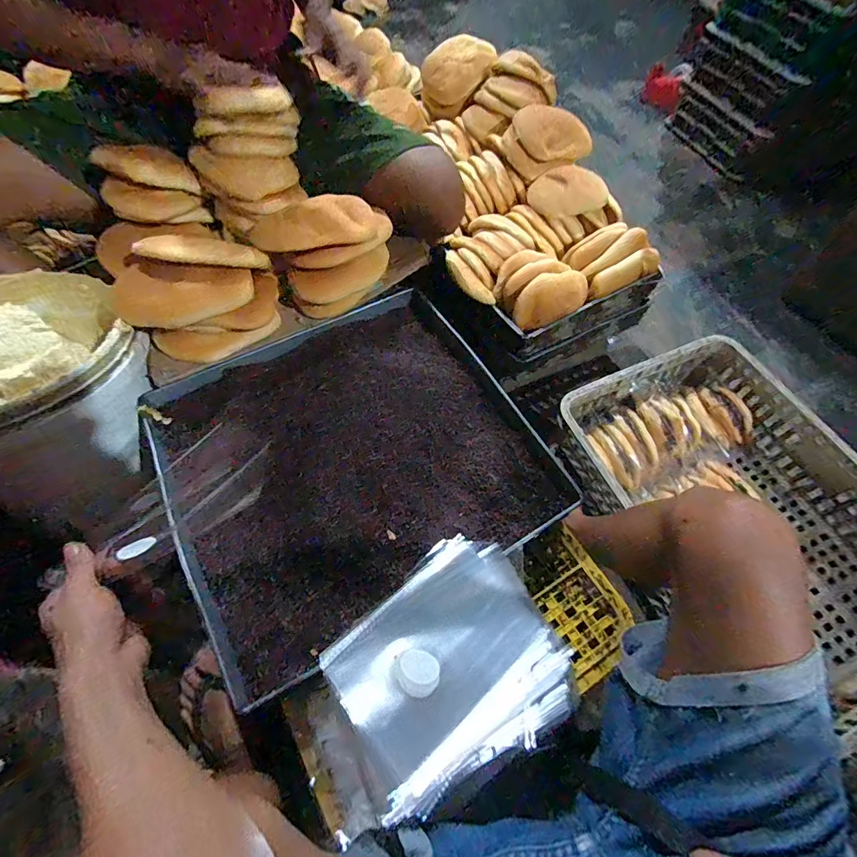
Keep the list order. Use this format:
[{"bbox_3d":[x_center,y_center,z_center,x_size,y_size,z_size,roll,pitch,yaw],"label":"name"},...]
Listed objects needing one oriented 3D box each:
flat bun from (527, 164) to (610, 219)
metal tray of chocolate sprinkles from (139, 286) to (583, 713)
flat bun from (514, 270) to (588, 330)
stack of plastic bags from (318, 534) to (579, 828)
[{"bbox_3d":[0.295,-0.498,0.905,0.159,0.023,0.097,5,97,11],"label":"flat bun"},{"bbox_3d":[-0.107,0.027,0.602,0.470,0.048,0.436,-27,65,-15],"label":"metal tray of chocolate sprinkles"},{"bbox_3d":[0.232,-0.249,0.804,0.158,0.087,0.025,-23,28,-7],"label":"flat bun"},{"bbox_3d":[0.025,0.239,0.446,0.228,0.043,0.207,-31,66,-17],"label":"stack of plastic bags"}]

